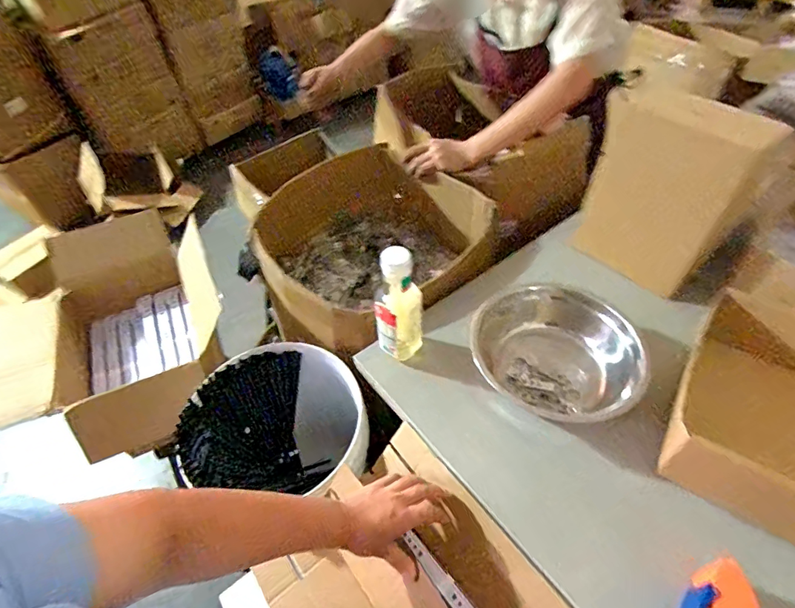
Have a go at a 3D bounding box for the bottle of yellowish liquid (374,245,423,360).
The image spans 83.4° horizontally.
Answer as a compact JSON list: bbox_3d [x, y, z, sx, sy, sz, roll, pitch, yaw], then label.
[{"bbox_3d":[0.001,0.011,0.688,0.068,0.226,0.050,-28,53,-21],"label":"bottle of yellowish liquid"}]

